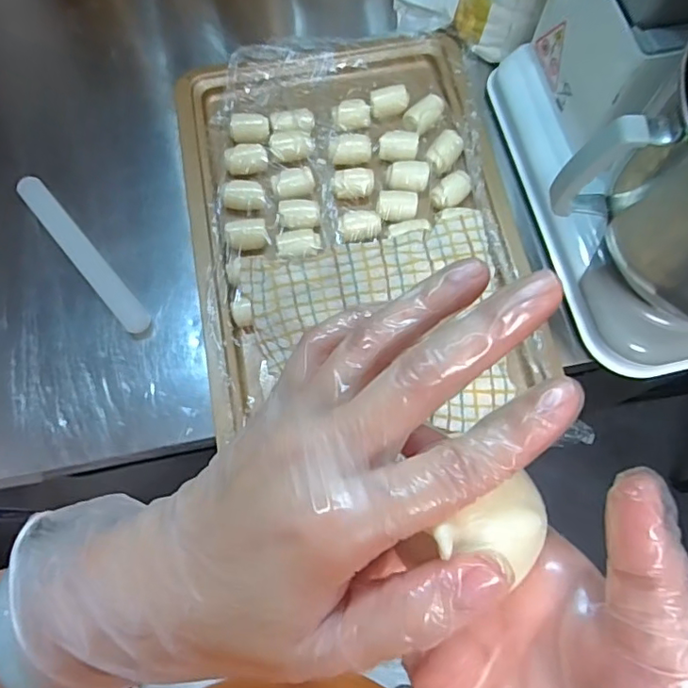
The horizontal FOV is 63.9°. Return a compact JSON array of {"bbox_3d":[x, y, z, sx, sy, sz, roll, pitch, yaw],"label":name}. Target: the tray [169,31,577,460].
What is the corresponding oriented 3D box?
[{"bbox_3d":[0.013,-0.135,0.584,0.335,0.028,0.446,-7,73,-3],"label":"tray"}]

